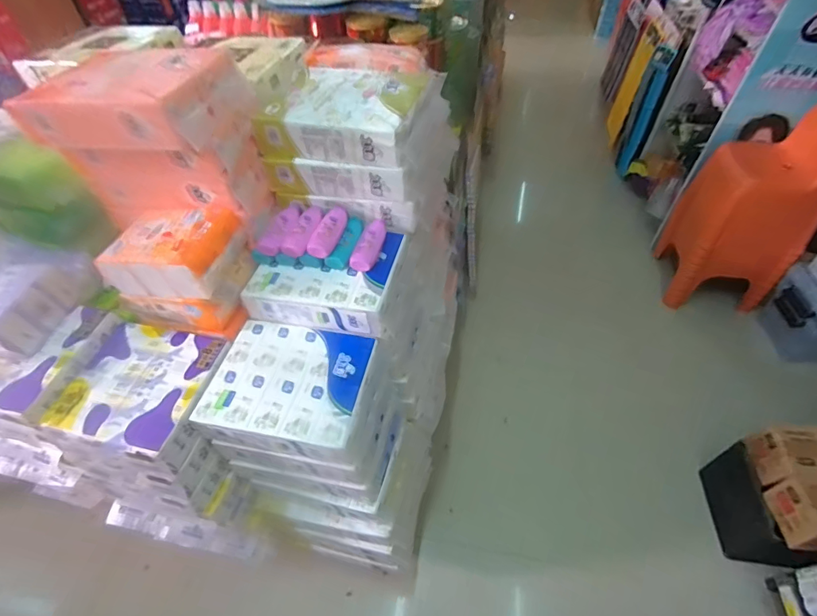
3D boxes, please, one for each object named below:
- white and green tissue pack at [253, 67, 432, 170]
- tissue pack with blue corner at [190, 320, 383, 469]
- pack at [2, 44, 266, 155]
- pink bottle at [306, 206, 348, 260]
[{"bbox_3d":[-0.148,-0.481,1.053,0.354,0.095,0.317,13,51,13],"label":"white and green tissue pack"},{"bbox_3d":[-0.248,0.178,0.933,0.335,0.088,0.265,7,50,8],"label":"tissue pack with blue corner"},{"bbox_3d":[-0.560,-0.434,0.903,0.403,0.131,0.275,2,50,4],"label":"pack"},{"bbox_3d":[-0.185,-0.178,1.007,0.060,0.031,0.154,8,51,9],"label":"pink bottle"}]

